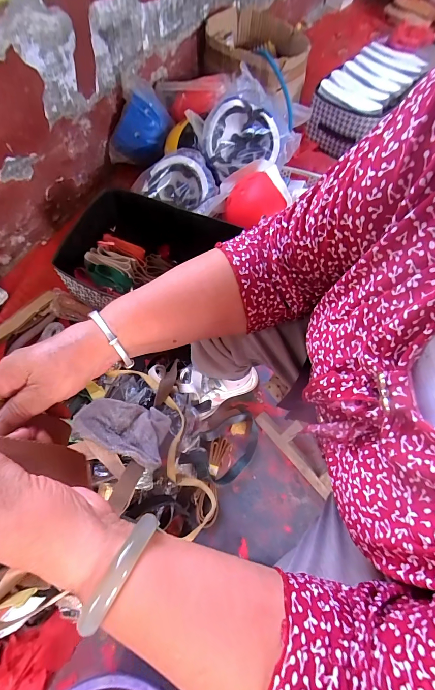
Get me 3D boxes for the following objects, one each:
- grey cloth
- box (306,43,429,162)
[{"bbox_3d":[-0.180,0.165,0.624,0.177,0.040,0.103,16,65,5],"label":"grey cloth"},{"bbox_3d":[0.583,-0.943,1.244,0.265,0.198,0.451,40,69,15],"label":"box"}]

